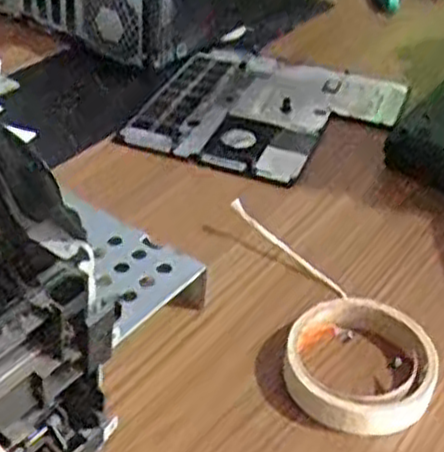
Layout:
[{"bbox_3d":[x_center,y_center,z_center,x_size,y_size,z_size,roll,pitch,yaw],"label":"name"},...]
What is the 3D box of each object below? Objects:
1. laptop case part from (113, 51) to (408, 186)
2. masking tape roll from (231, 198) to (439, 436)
[{"bbox_3d":[0.044,-0.105,0.699,0.206,0.013,0.221,17,39,13],"label":"laptop case part"},{"bbox_3d":[0.070,0.051,0.485,0.090,0.032,0.186,-1,39,-9],"label":"masking tape roll"}]

